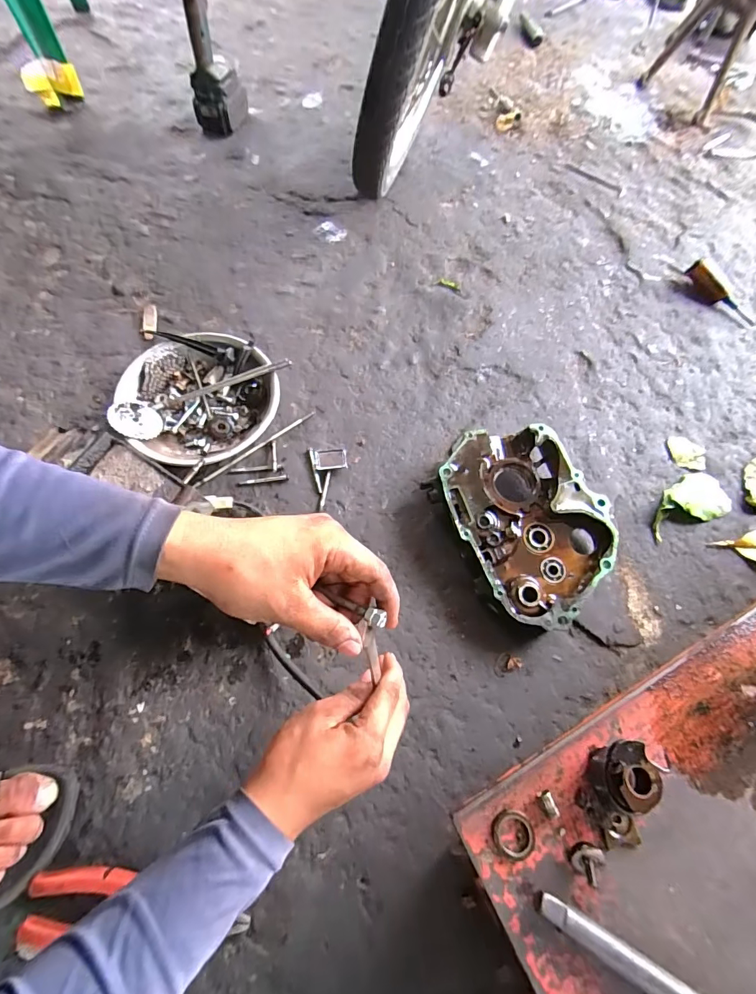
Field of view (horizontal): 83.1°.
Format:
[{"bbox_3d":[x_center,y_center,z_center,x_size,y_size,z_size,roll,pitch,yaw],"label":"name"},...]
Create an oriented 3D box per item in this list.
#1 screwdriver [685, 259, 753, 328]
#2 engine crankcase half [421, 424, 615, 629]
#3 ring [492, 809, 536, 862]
[{"bbox_3d":[0.603,-0.356,0.756,0.025,0.039,0.142,-43,89,-19],"label":"screwdriver"},{"bbox_3d":[0.181,0.027,0.531,0.176,0.065,0.242,-24,69,-13],"label":"engine crankcase half"},{"bbox_3d":[0.091,0.226,0.284,0.029,0.005,0.029,1,65,-3],"label":"ring"}]

